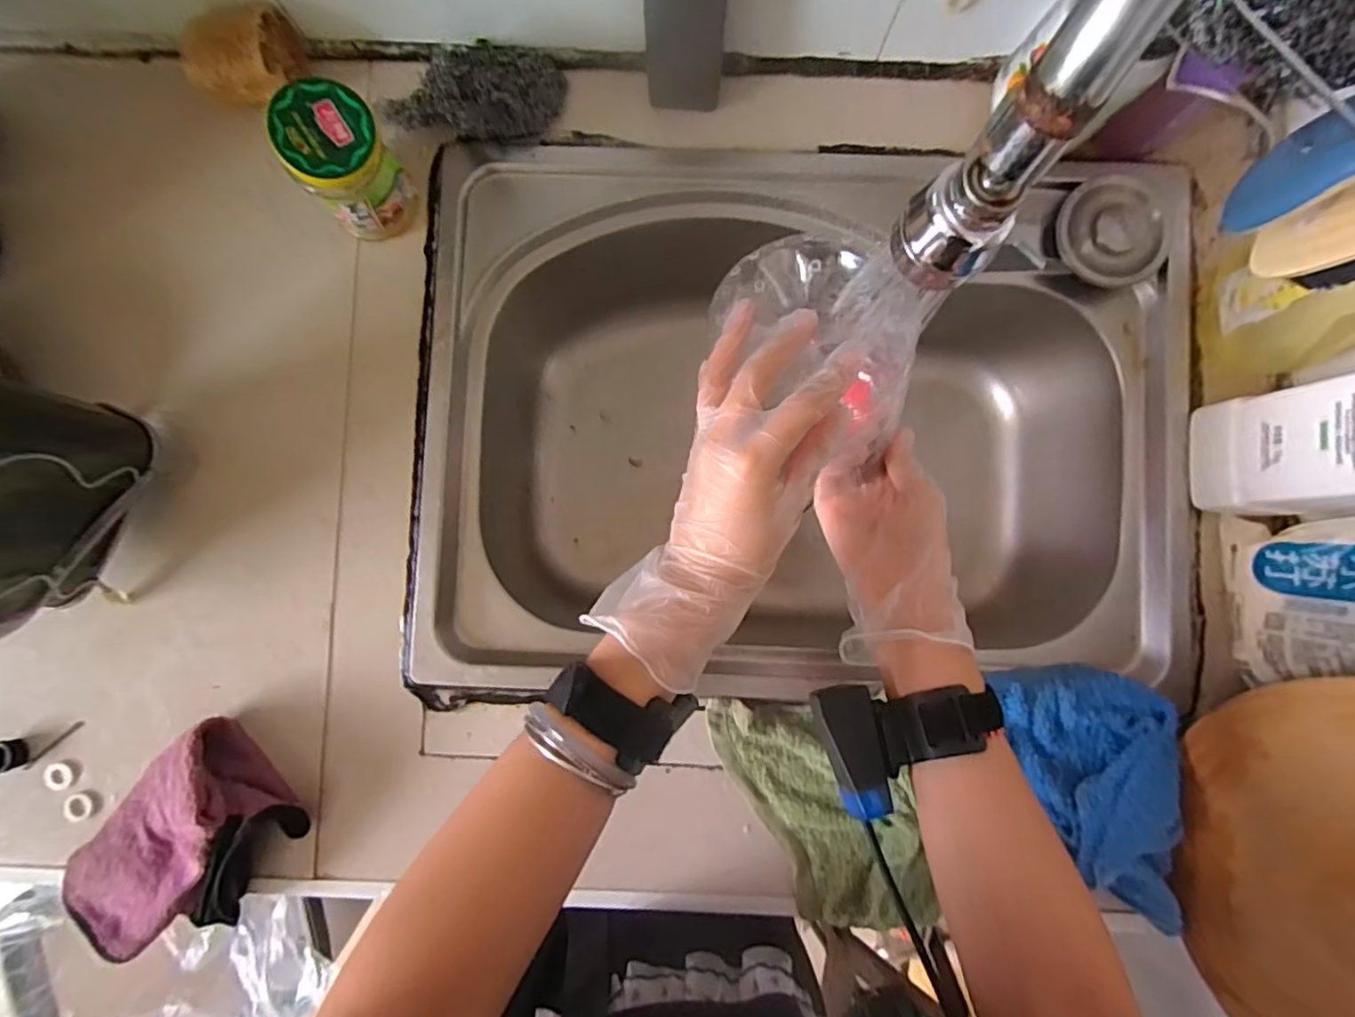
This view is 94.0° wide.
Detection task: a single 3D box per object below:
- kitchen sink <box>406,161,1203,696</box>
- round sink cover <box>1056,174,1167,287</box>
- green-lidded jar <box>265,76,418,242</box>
[{"bbox_3d":[0.095,-0.067,0.562,0.578,0.187,0.415,1,88,1],"label":"kitchen sink"},{"bbox_3d":[0.331,-0.210,0.480,0.076,0.019,0.079,0,88,1],"label":"round sink cover"},{"bbox_3d":[-0.232,-0.241,0.448,0.063,0.099,0.059,0,88,1],"label":"green-lidded jar"}]

